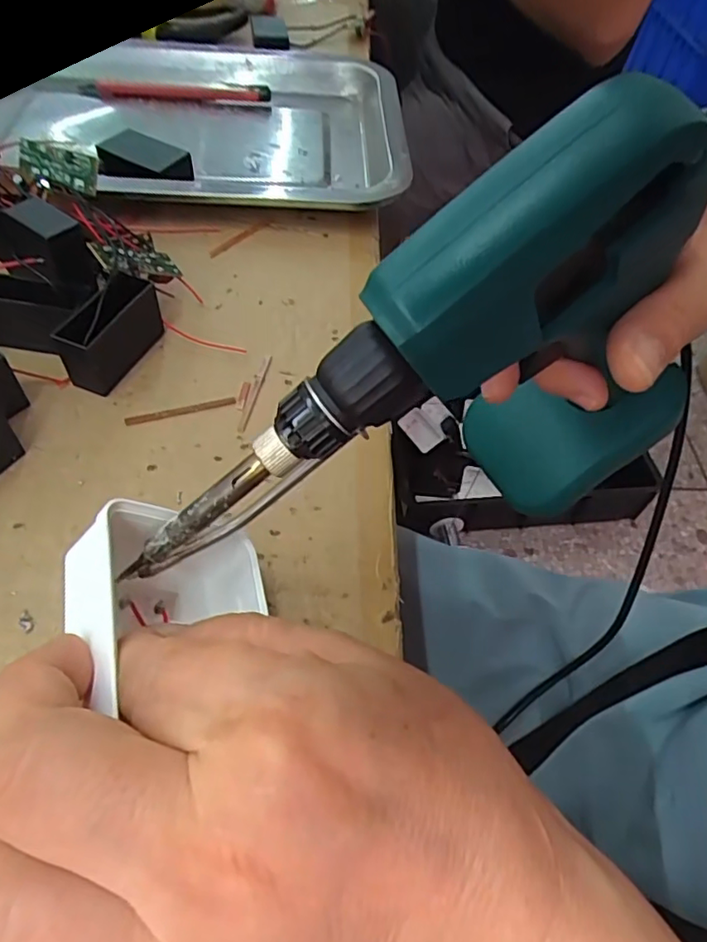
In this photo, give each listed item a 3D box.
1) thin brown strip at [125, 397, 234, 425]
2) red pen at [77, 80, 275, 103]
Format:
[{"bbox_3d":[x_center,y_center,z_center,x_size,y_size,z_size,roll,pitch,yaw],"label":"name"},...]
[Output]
[{"bbox_3d":[-0.075,-0.026,0.254,0.046,0.004,0.004,-14,70,-15],"label":"thin brown strip"},{"bbox_3d":[-0.128,-0.275,0.423,0.131,0.011,0.013,-3,54,-7],"label":"red pen"}]

